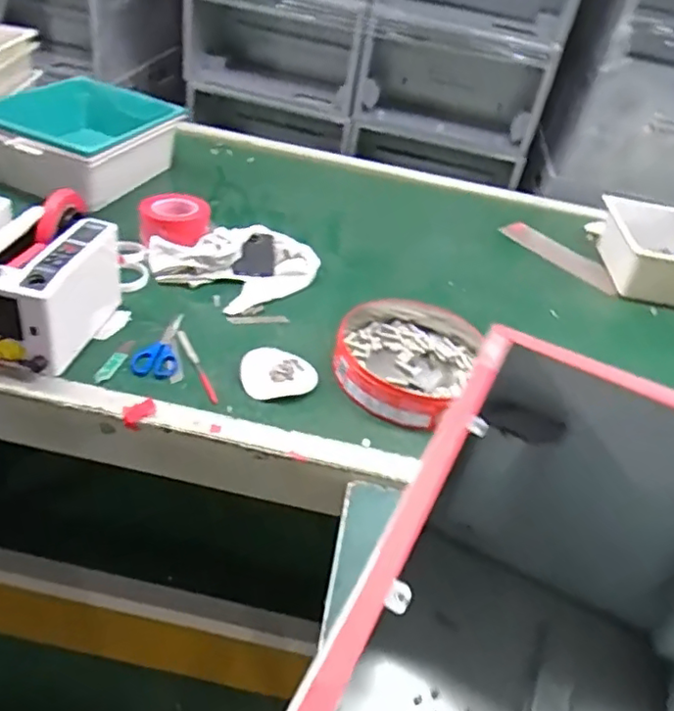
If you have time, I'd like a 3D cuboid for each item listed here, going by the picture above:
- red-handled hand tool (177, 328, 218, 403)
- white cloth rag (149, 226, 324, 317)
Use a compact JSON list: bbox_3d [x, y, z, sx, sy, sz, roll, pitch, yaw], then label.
[{"bbox_3d":[-0.212,0.014,0.934,0.015,0.013,0.170,-14,45,-27],"label":"red-handled hand tool"},{"bbox_3d":[-0.180,-0.175,1.144,0.287,0.048,0.224,-20,48,-33],"label":"white cloth rag"}]

